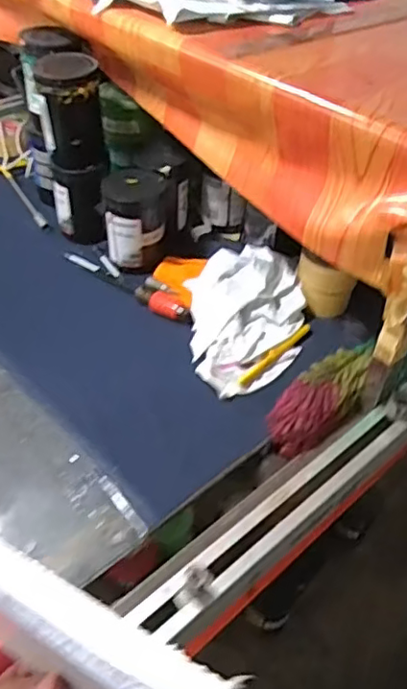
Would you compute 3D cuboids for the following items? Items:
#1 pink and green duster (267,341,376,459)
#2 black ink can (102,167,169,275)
[{"bbox_3d":[0.179,0.075,0.888,0.223,0.048,0.089,-35,60,-30],"label":"pink and green duster"},{"bbox_3d":[-0.120,-0.224,1.105,0.123,0.143,0.145,3,49,-3],"label":"black ink can"}]

